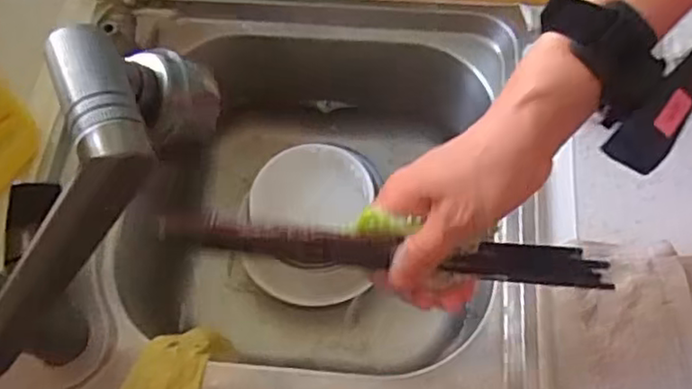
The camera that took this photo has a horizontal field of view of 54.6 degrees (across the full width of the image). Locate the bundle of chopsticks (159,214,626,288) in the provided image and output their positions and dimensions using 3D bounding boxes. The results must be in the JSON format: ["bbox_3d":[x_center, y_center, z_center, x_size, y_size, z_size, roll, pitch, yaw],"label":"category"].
[{"bbox_3d":[0.028,0.032,0.380,0.254,0.019,0.020,6,64,-11],"label":"bundle of chopsticks"}]

